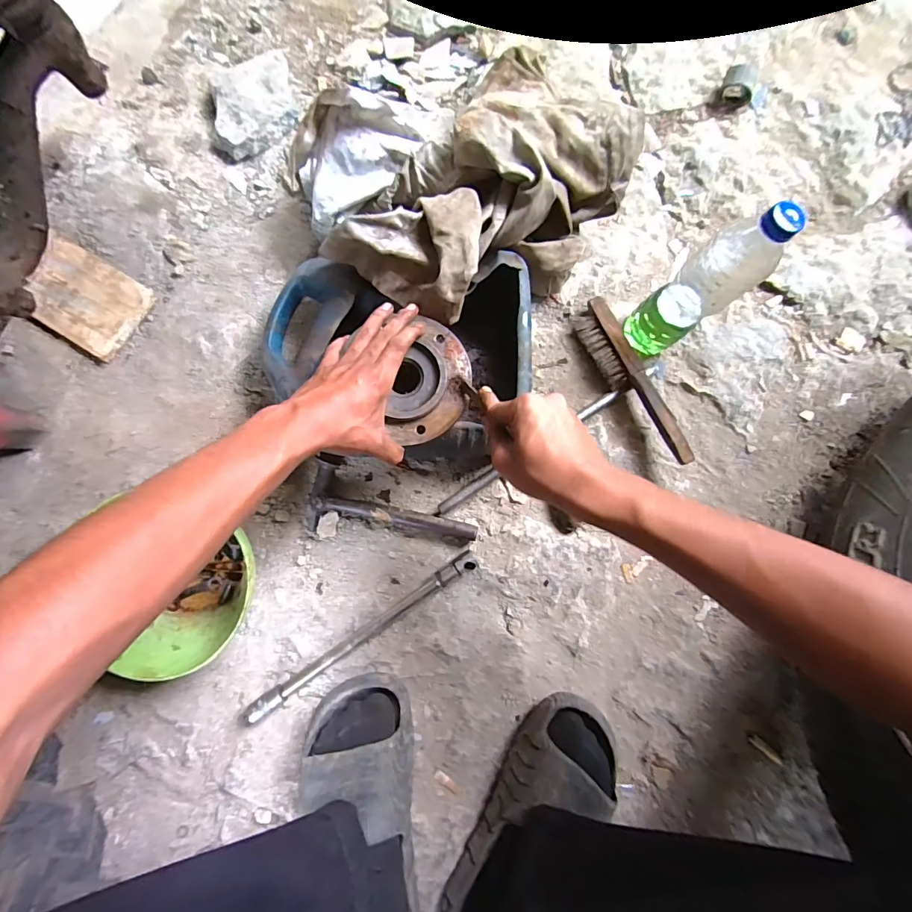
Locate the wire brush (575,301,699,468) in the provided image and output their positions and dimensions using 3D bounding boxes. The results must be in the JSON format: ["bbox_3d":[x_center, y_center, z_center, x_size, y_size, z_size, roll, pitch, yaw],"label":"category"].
[{"bbox_3d":[0.228,-0.095,0.560,0.052,0.060,0.229,-31,87,-5],"label":"wire brush"}]

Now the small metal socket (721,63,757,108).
[{"bbox_3d":[0.399,-0.522,0.617,0.048,0.044,0.026,38,84,1],"label":"small metal socket"}]

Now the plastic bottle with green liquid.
[{"bbox_3d":[0.264,-0.179,0.484,0.057,0.229,0.064,-36,88,-5],"label":"plastic bottle with green liquid"}]

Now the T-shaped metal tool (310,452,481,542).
[{"bbox_3d":[-0.075,0.065,0.533,0.202,0.027,0.086,14,84,-2],"label":"T-shaped metal tool"}]

